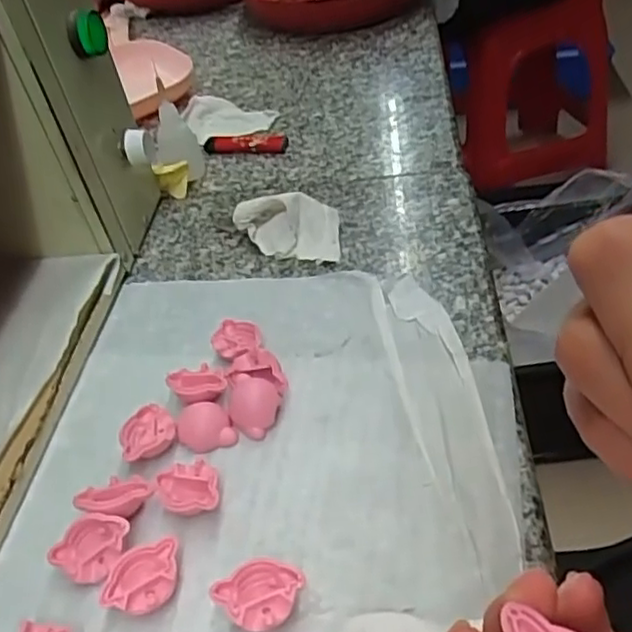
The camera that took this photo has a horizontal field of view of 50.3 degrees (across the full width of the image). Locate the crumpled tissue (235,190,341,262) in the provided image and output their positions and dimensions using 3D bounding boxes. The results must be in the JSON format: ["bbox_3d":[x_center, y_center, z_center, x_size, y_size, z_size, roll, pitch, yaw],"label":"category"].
[{"bbox_3d":[-0.020,-0.061,0.463,0.071,0.034,0.051,-7,41,4],"label":"crumpled tissue"}]

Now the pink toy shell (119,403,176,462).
[{"bbox_3d":[-0.089,0.062,0.350,0.029,0.010,0.029,-6,41,5],"label":"pink toy shell"}]

